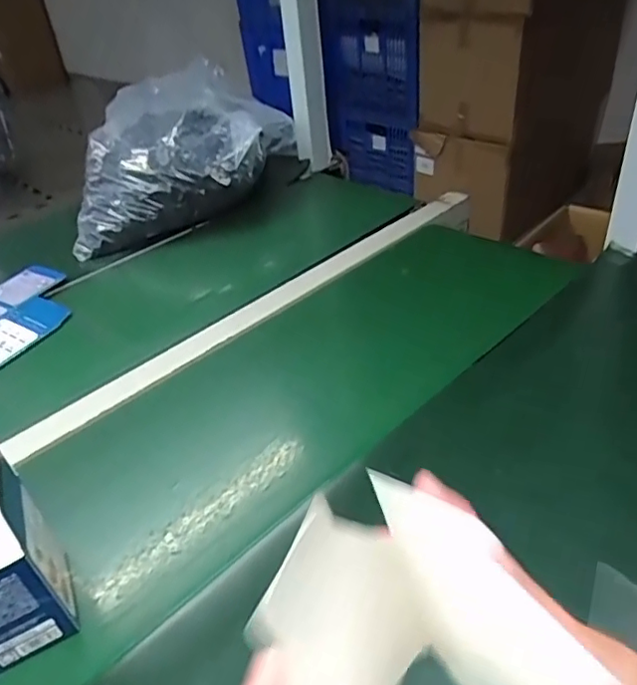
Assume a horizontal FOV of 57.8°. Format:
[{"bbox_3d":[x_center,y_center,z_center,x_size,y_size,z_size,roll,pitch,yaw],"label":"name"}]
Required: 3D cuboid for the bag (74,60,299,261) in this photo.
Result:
[{"bbox_3d":[-0.214,-0.304,0.956,0.280,0.179,0.371,2,39,12],"label":"bag"}]

